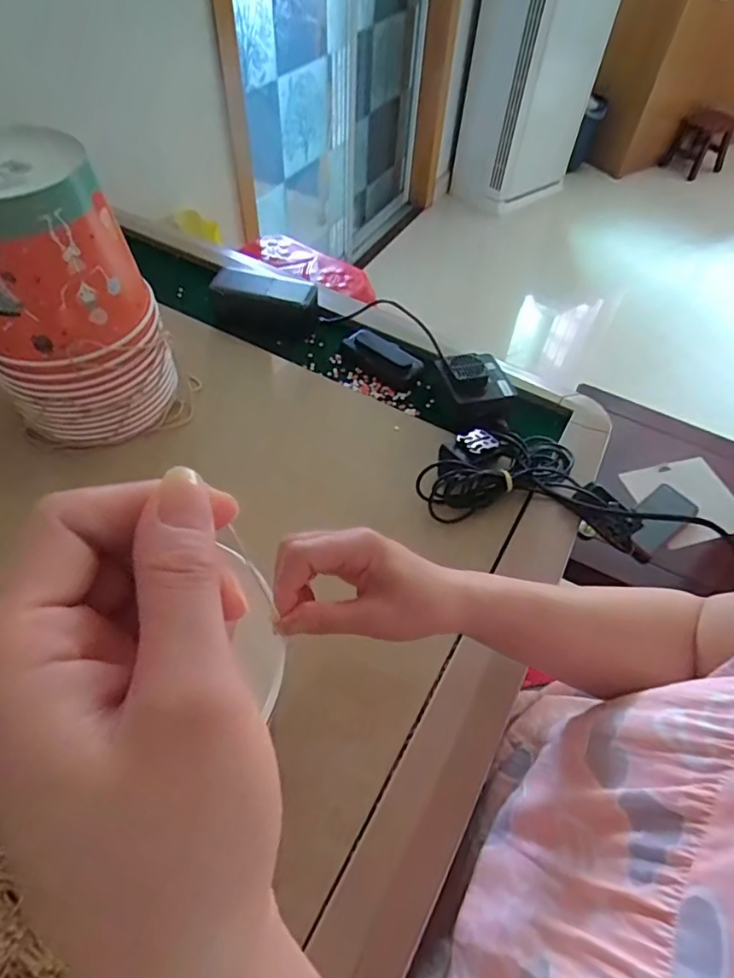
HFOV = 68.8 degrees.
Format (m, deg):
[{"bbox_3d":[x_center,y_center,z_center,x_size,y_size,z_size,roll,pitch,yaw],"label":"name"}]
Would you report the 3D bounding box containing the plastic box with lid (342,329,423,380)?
[{"bbox_3d":[0.020,-0.164,0.654,0.101,0.022,0.052,33,58,20],"label":"plastic box with lid"}]

